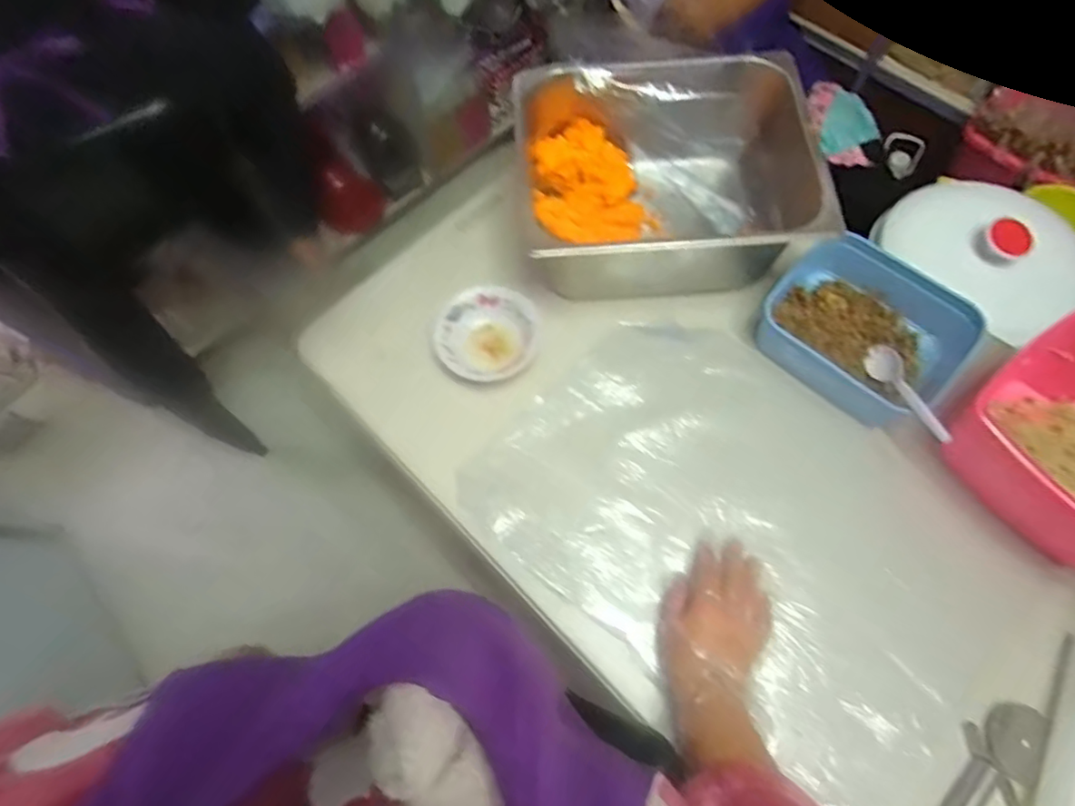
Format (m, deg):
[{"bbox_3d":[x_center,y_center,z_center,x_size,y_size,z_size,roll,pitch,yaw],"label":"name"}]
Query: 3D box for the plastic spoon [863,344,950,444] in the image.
[{"bbox_3d":[0.377,-0.015,0.582,0.019,0.030,0.143,-3,42,1],"label":"plastic spoon"}]

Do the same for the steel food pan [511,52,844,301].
[{"bbox_3d":[0.145,-0.258,0.667,0.316,0.150,0.257,-3,67,1],"label":"steel food pan"}]

